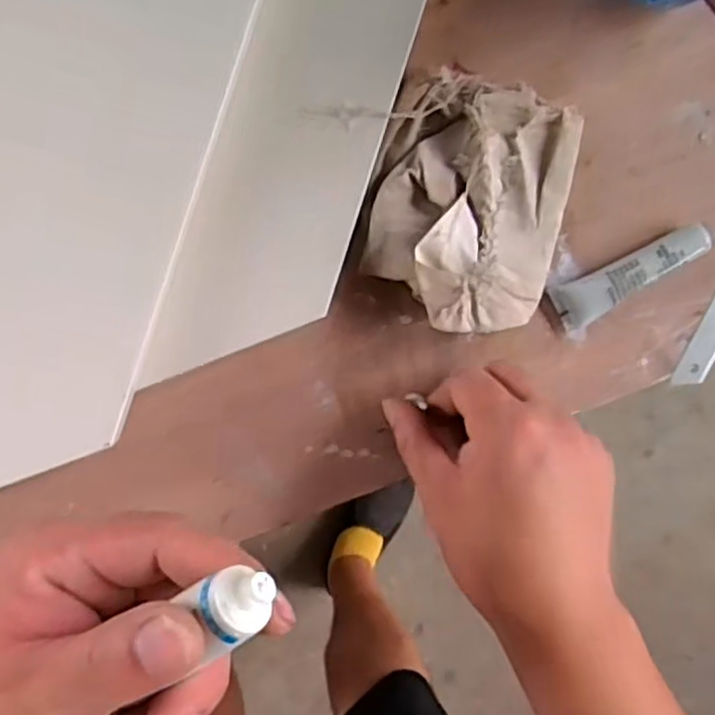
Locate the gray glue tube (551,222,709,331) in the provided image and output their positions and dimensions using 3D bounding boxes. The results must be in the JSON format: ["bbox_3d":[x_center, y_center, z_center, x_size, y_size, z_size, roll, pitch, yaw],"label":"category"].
[{"bbox_3d":[0.151,-0.044,0.406,0.087,0.018,0.027,-25,99,-3],"label":"gray glue tube"}]

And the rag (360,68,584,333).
[{"bbox_3d":[0.060,-0.078,0.378,0.100,0.037,0.124,9,96,-8],"label":"rag"}]

